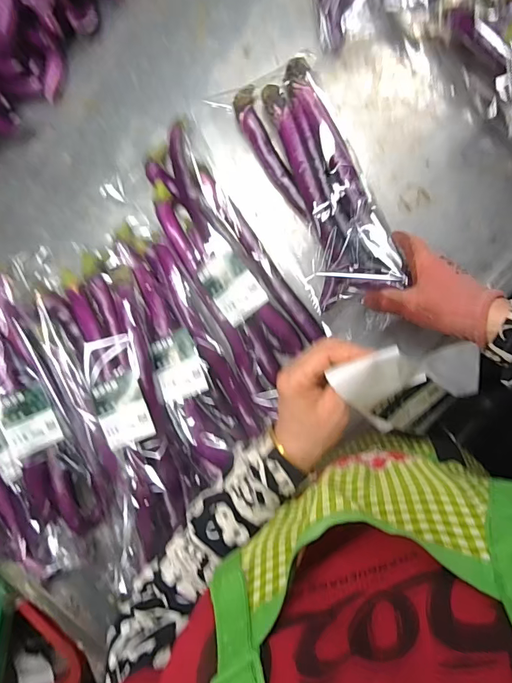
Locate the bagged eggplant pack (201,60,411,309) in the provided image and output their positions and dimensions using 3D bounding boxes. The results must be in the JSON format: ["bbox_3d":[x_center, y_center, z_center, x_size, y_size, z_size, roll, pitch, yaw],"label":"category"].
[{"bbox_3d":[0.073,-0.199,0.502,0.122,0.071,0.324,-25,77,6],"label":"bagged eggplant pack"}]

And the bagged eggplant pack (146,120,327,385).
[{"bbox_3d":[-0.040,-0.113,0.525,0.091,0.052,0.314,-35,88,6],"label":"bagged eggplant pack"}]

